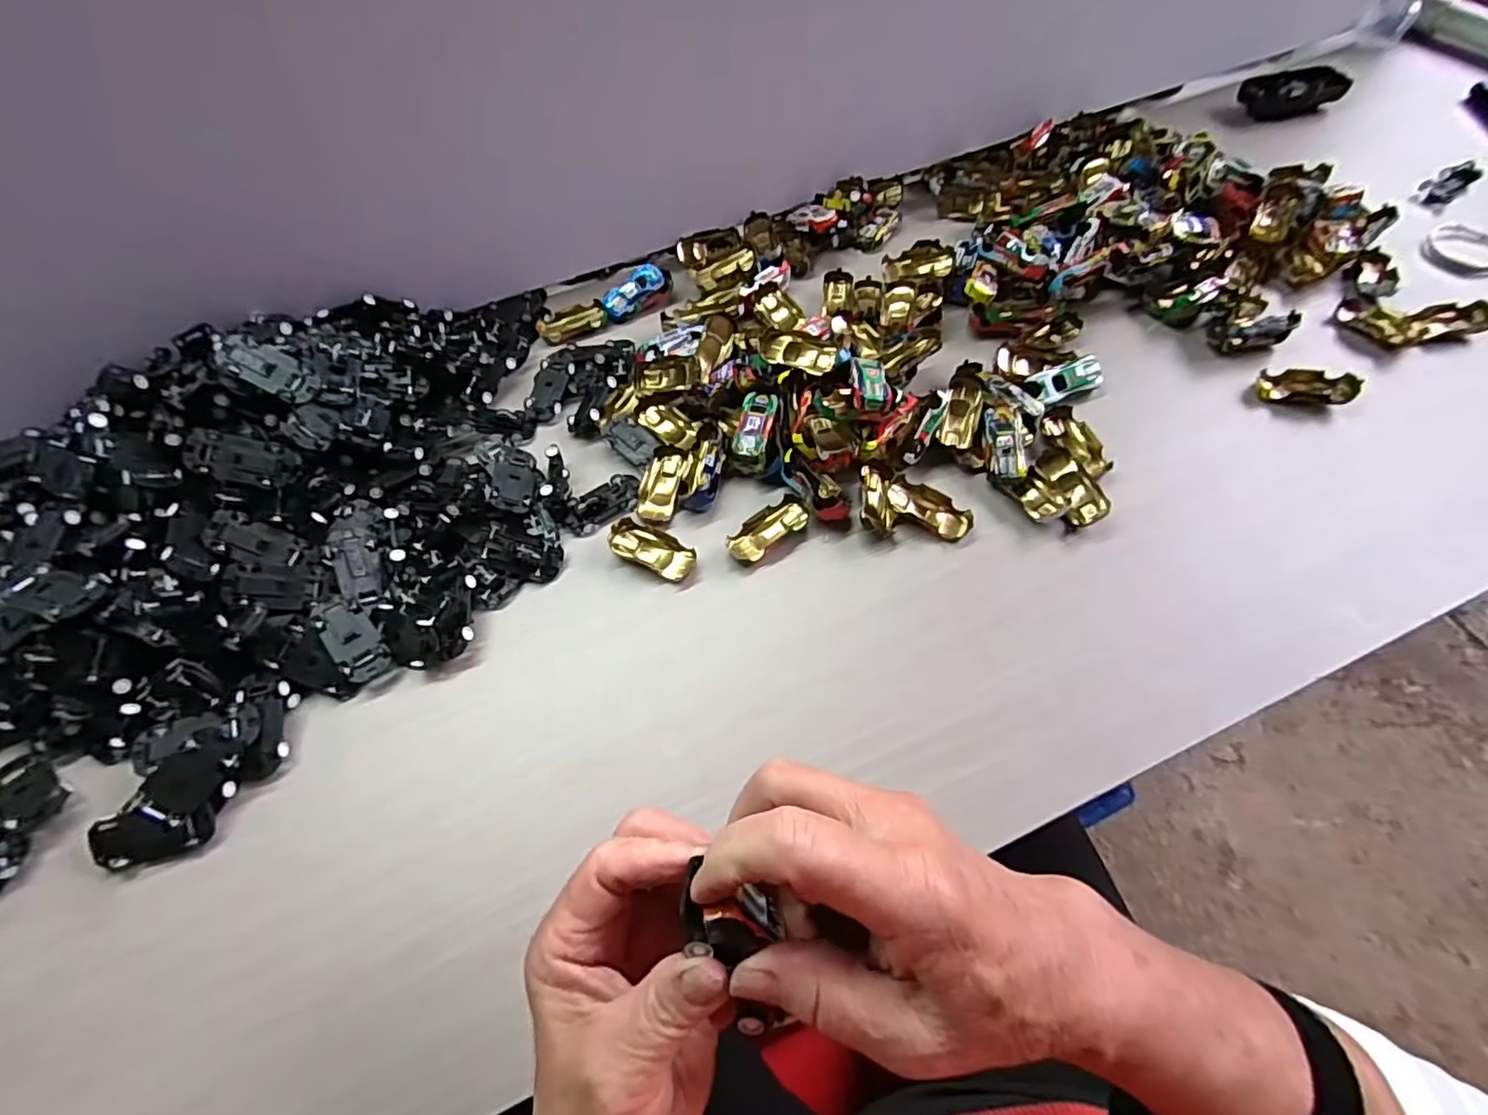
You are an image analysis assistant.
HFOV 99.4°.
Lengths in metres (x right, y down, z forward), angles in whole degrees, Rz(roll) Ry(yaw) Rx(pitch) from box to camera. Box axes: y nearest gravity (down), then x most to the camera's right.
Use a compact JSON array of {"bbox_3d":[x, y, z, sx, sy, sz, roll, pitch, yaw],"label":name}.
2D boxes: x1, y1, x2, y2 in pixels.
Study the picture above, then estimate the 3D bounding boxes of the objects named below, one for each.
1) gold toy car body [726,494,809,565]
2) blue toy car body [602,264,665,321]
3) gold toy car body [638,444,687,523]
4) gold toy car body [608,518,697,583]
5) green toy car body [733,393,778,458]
[{"bbox_3d":[0.018,-0.019,0.454,0.064,0.015,0.029,-34,66,-15],"label":"gold toy car body"},{"bbox_3d":[-0.102,-0.250,0.591,0.028,0.013,0.063,34,68,18],"label":"blue toy car body"},{"bbox_3d":[-0.063,-0.057,0.483,0.029,0.018,0.060,9,62,7],"label":"gold toy car body"},{"bbox_3d":[-0.065,-0.005,0.456,0.063,0.019,0.029,23,65,14],"label":"gold toy car body"},{"bbox_3d":[0.009,-0.101,0.488,0.026,0.017,0.058,10,63,8],"label":"green toy car body"}]

